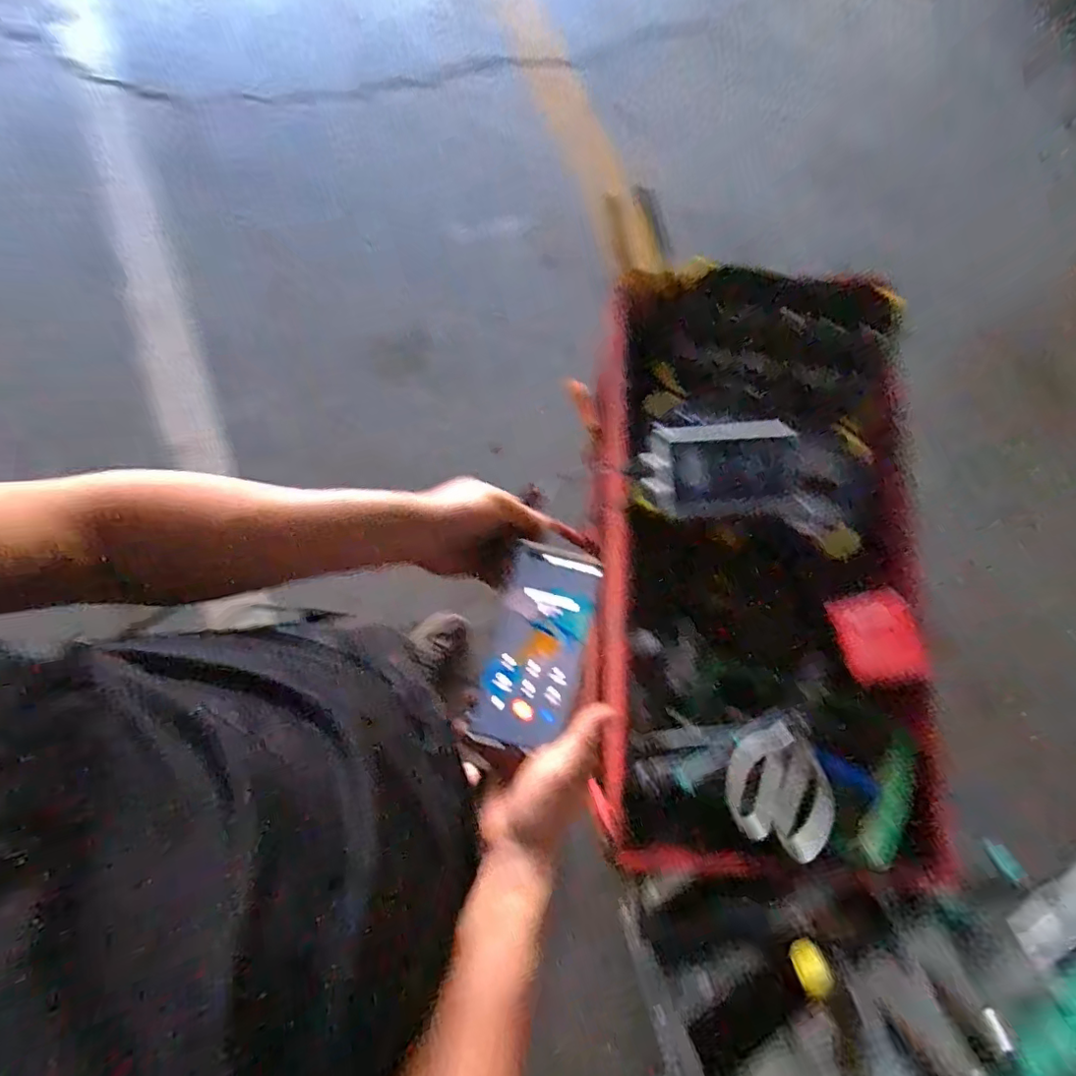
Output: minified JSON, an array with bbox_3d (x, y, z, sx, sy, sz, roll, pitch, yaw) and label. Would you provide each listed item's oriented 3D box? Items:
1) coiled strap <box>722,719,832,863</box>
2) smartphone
[{"bbox_3d":[0.251,0.260,0.568,0.111,0.027,0.108,0,77,0],"label":"coiled strap"},{"bbox_3d":[0.001,0.089,0.455,0.077,0.012,0.161,16,75,3],"label":"smartphone"}]

